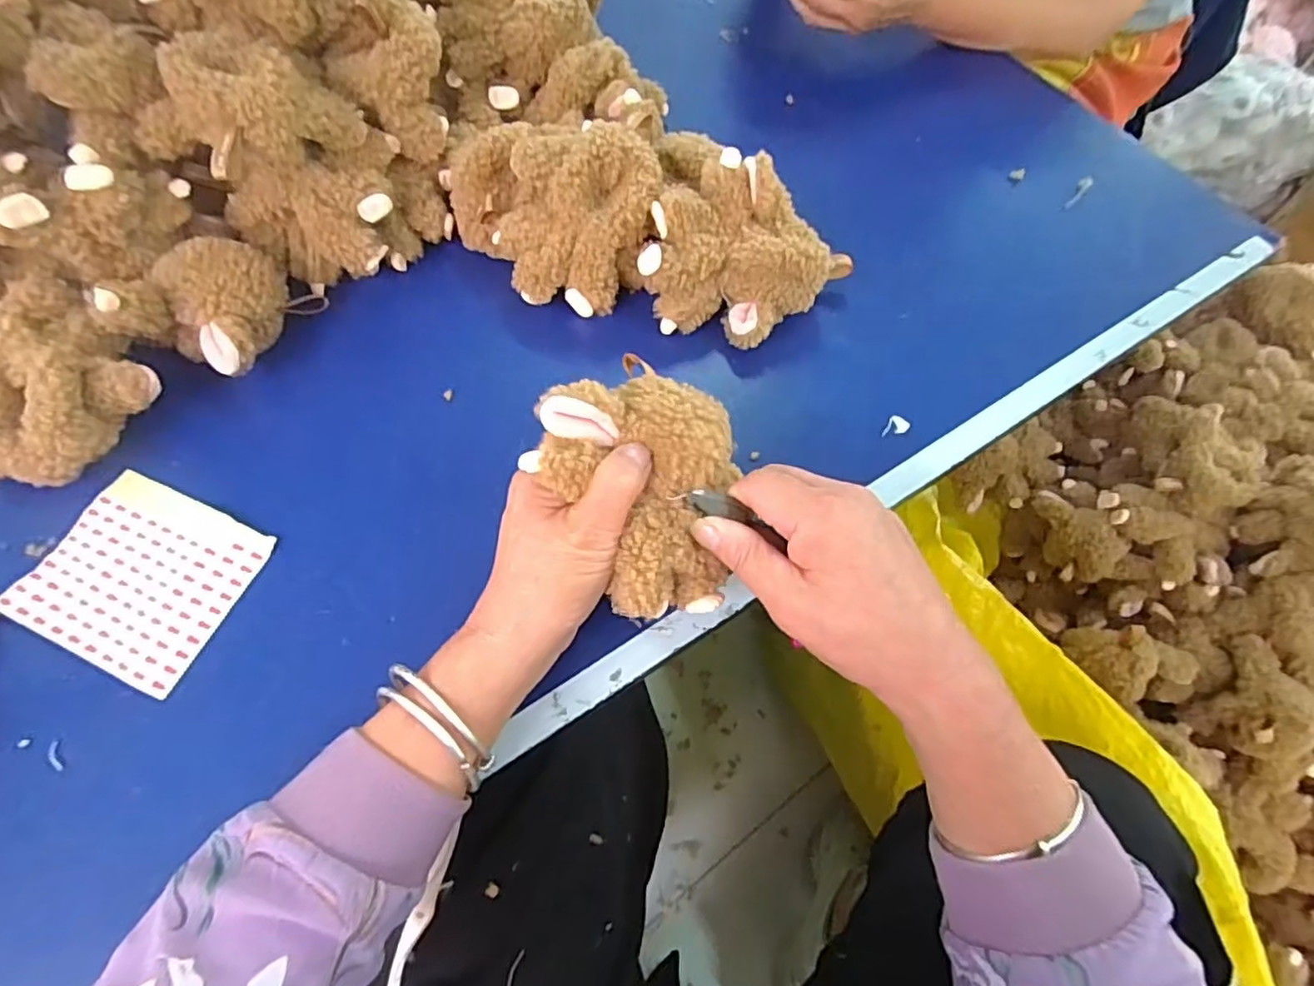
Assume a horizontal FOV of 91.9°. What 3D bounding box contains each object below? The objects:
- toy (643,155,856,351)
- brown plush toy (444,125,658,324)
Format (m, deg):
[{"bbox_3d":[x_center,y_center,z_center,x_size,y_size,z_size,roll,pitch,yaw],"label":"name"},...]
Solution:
[{"bbox_3d":[0.061,-0.159,0.434,0.122,0.083,0.094,18,65,7],"label":"toy"},{"bbox_3d":[-0.074,-0.201,0.447,0.101,0.097,0.138,-41,72,-18],"label":"brown plush toy"}]

